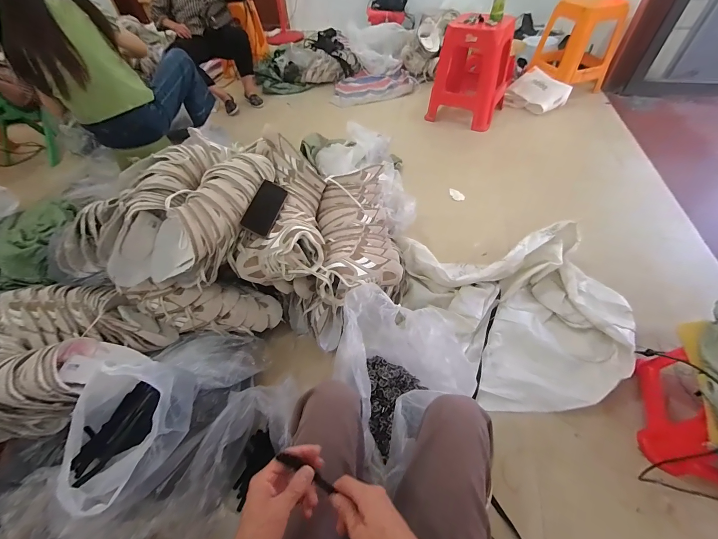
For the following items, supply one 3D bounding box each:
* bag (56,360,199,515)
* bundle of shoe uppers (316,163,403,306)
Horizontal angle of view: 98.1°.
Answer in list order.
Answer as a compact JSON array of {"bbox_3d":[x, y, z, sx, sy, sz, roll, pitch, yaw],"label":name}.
[{"bbox_3d":[-0.506,0.309,0.647,0.199,0.228,0.276,34,61,26],"label":"bag"},{"bbox_3d":[-0.008,-0.130,0.930,0.224,0.149,0.438,-5,51,0],"label":"bundle of shoe uppers"}]

